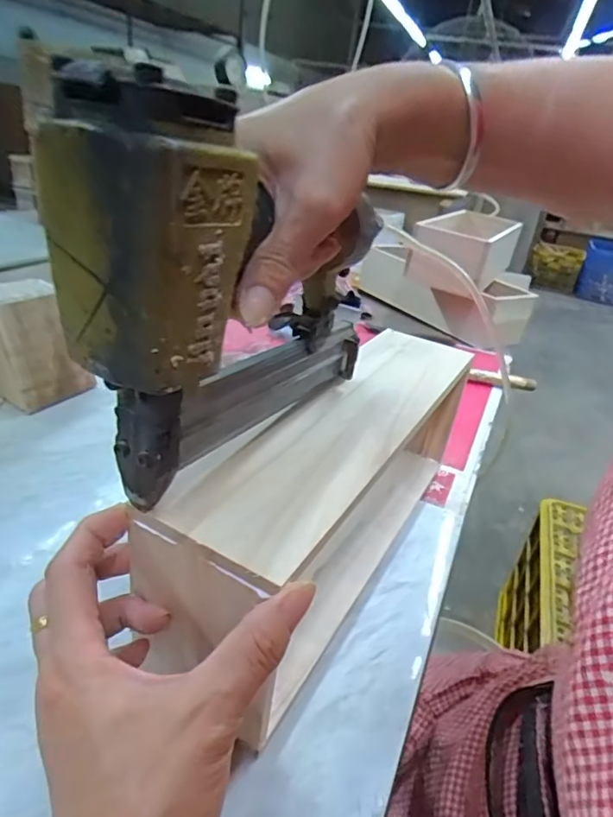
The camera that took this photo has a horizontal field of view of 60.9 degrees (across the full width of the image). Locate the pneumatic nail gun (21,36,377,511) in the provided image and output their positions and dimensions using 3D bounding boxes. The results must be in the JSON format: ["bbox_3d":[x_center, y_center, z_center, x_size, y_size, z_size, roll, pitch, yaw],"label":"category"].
[{"bbox_3d":[-0.017,-0.060,0.255,0.050,0.157,0.202,25,33,29],"label":"pneumatic nail gun"}]

